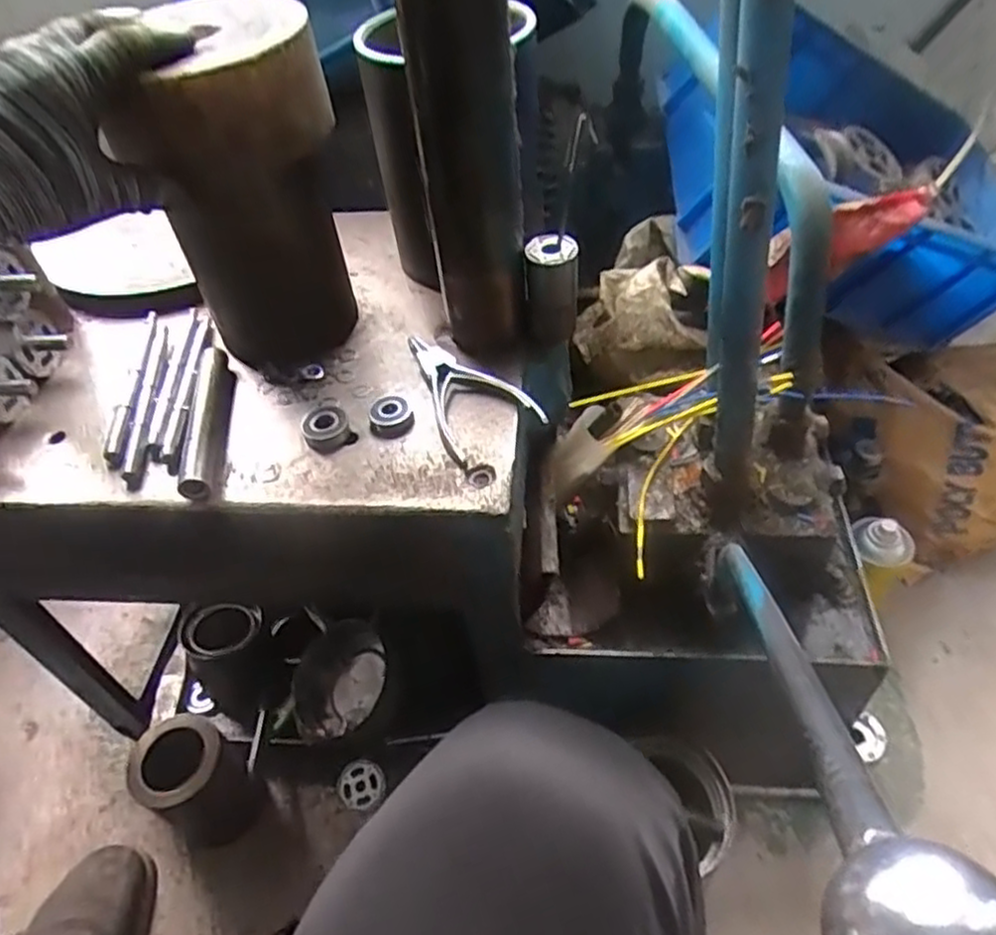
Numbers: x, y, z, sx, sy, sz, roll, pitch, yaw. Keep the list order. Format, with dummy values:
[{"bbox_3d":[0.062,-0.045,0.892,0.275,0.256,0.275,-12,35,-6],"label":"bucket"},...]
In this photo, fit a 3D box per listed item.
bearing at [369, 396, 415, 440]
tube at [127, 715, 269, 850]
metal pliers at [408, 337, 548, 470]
[{"bbox_3d":[-0.076,-0.036,0.524,0.030,0.013,0.029,-13,48,-6],"label":"bearing"},{"bbox_3d":[-0.299,0.320,0.739,0.091,0.132,0.088,-3,48,3],"label":"tube"},{"bbox_3d":[-0.031,-0.059,0.540,0.072,0.018,0.124,-30,52,-20],"label":"metal pliers"}]

